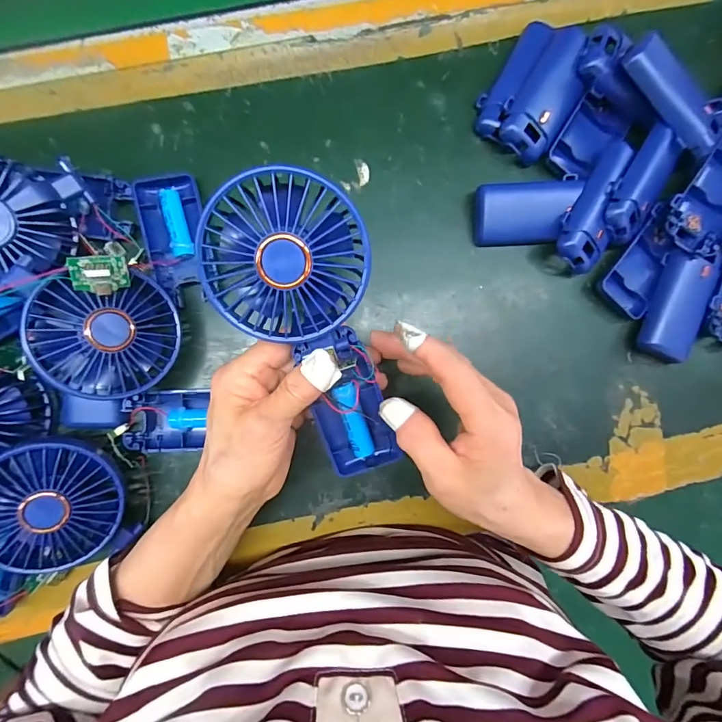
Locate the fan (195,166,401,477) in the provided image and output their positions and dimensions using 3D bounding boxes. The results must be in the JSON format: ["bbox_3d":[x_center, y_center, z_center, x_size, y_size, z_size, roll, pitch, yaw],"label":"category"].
[{"bbox_3d":[-0.020,-0.012,0.238,0.082,0.026,0.182,-26,118,-2],"label":"fan"}]

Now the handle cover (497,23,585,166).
[{"bbox_3d":[0.140,-0.199,0.312,0.043,0.021,0.093,31,89,-2],"label":"handle cover"}]

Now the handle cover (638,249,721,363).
[{"bbox_3d":[0.243,-0.041,0.318,0.043,0.018,0.081,17,90,-2],"label":"handle cover"}]

